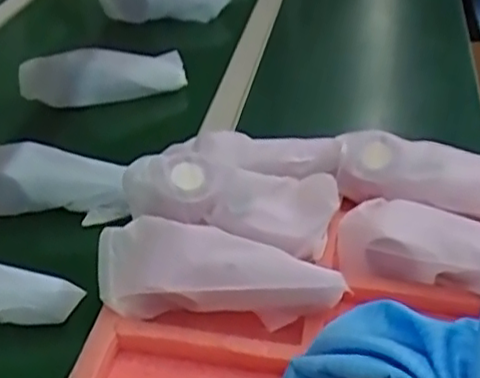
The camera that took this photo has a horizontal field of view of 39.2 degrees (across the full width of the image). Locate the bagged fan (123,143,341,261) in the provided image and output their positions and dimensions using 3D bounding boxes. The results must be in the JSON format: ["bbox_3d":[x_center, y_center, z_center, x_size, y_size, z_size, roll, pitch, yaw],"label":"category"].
[{"bbox_3d":[-0.008,0.008,0.600,0.184,0.060,0.060,8,37,15],"label":"bagged fan"}]

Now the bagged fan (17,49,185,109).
[{"bbox_3d":[-0.181,-0.153,0.899,0.209,0.073,0.045,-12,37,-11],"label":"bagged fan"}]

